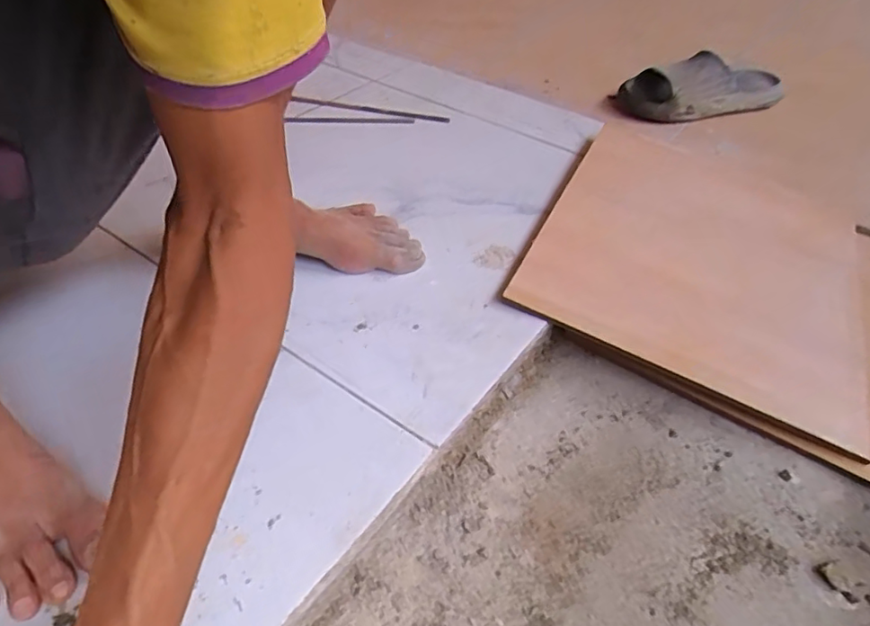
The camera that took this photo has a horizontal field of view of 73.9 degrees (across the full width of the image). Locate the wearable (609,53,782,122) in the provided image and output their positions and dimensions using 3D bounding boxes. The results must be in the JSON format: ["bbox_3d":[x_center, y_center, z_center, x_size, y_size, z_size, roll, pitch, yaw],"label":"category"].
[{"bbox_3d":[0.460,-0.389,0.970,0.292,0.094,0.095,-3,43,-7],"label":"wearable"}]

